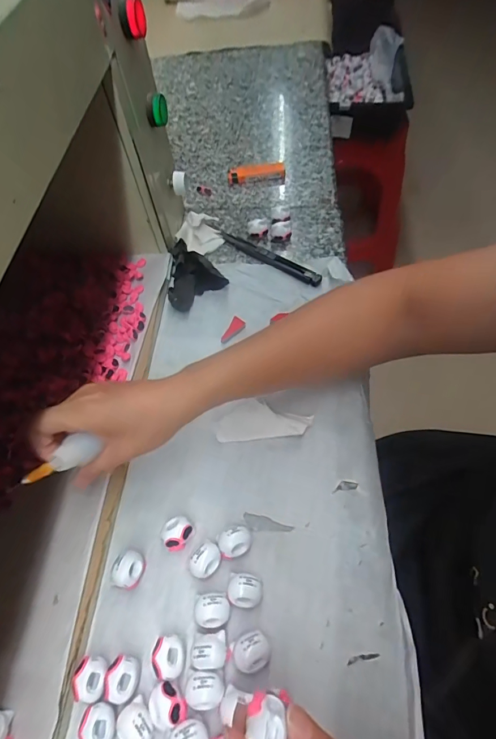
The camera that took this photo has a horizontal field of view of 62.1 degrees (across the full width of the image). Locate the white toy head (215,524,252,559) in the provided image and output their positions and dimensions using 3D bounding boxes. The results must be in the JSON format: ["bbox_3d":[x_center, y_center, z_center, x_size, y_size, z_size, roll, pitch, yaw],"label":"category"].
[{"bbox_3d":[-0.011,0.132,0.319,0.025,0.017,0.024,-2,58,3],"label":"white toy head"}]

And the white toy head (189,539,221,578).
[{"bbox_3d":[-0.032,0.146,0.314,0.019,0.017,0.025,38,68,23],"label":"white toy head"}]

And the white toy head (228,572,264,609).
[{"bbox_3d":[-0.002,0.161,0.301,0.025,0.017,0.022,4,59,6],"label":"white toy head"}]

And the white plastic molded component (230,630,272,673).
[{"bbox_3d":[0.003,0.193,0.281,0.025,0.014,0.023,-2,58,3],"label":"white plastic molded component"}]

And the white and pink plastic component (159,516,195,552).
[{"bbox_3d":[-0.056,0.129,0.325,0.021,0.018,0.025,25,63,18],"label":"white and pink plastic component"}]

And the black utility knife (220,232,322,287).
[{"bbox_3d":[0.024,-0.133,0.481,0.141,0.010,0.016,33,66,21],"label":"black utility knife"}]

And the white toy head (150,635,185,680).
[{"bbox_3d":[-0.054,0.197,0.282,0.021,0.016,0.025,-13,58,-4],"label":"white toy head"}]

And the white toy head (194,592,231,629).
[{"bbox_3d":[-0.026,0.173,0.296,0.025,0.018,0.022,1,59,4],"label":"white toy head"}]

